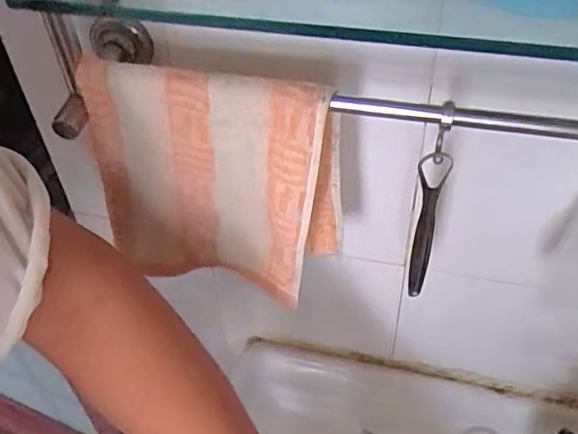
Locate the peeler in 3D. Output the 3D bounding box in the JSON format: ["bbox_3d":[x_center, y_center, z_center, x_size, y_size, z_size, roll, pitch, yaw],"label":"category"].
[{"bbox_3d":[0.096,0.010,0.427,0.020,0.146,0.016,14,48,18],"label":"peeler"}]

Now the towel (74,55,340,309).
[{"bbox_3d":[-0.054,-0.022,0.445,0.179,0.184,0.040,8,46,12],"label":"towel"}]

